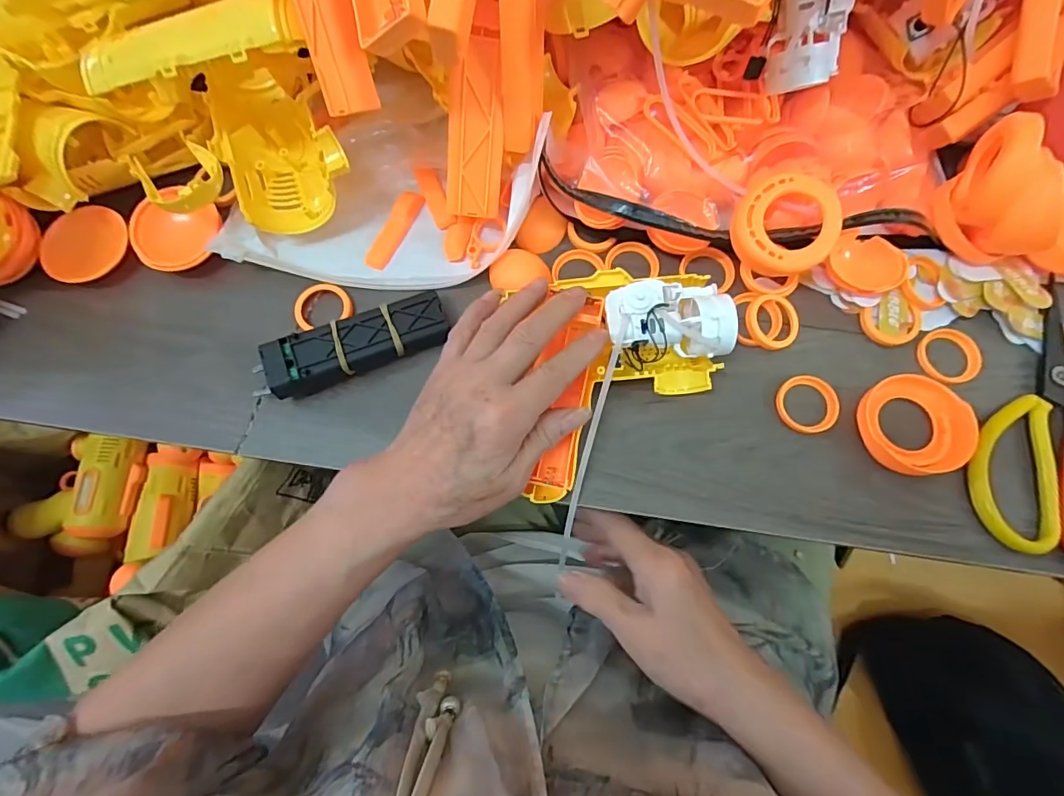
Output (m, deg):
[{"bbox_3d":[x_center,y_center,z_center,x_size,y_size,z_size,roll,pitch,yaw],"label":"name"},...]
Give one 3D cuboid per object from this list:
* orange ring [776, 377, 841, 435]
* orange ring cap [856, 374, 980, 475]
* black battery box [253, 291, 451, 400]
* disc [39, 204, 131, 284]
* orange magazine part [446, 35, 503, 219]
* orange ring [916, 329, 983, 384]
[{"bbox_3d":[0.168,0.004,0.301,0.036,0.007,0.035,0,75,1],"label":"orange ring"},{"bbox_3d":[0.224,0.015,0.289,0.056,0.012,0.058,0,75,1],"label":"orange ring cap"},{"bbox_3d":[-0.106,-0.033,0.301,0.109,0.025,0.032,-22,76,-4],"label":"black battery box"},{"bbox_3d":[-0.294,-0.102,0.322,0.042,0.020,0.053,33,79,9],"label":"disc"},{"bbox_3d":[-0.032,-0.153,0.288,0.032,0.091,0.008,2,35,-9],"label":"orange magazine part"},{"bbox_3d":[0.261,-0.027,0.307,0.035,0.004,0.035,0,75,1],"label":"orange ring"}]

